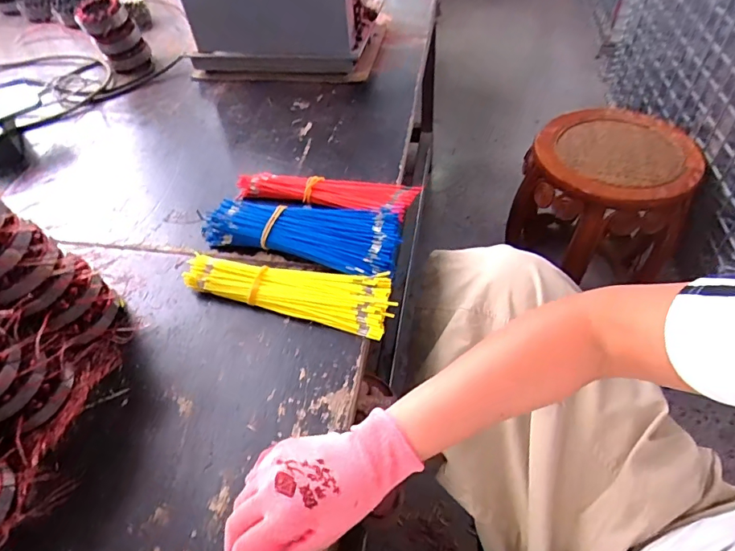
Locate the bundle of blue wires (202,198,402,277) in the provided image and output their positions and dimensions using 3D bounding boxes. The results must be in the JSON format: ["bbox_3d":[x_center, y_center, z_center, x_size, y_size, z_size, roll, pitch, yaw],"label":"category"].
[{"bbox_3d":[-0.082,-0.054,0.577,0.245,0.038,0.096,9,51,11],"label":"bundle of blue wires"}]

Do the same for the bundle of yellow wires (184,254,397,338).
[{"bbox_3d":[-0.089,0.012,0.532,0.241,0.028,0.071,13,52,14],"label":"bundle of yellow wires"}]

